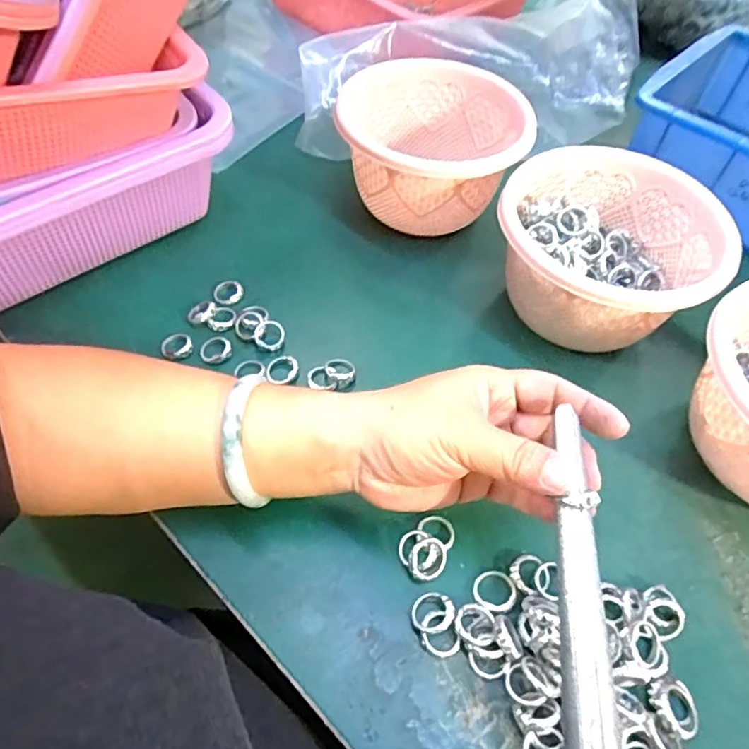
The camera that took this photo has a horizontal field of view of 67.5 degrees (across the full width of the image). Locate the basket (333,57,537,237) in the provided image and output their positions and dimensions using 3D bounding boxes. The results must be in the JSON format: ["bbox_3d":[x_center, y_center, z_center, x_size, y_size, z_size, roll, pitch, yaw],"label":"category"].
[{"bbox_3d":[0.043,-0.177,0.462,0.141,0.092,0.145,2,54,-3],"label":"basket"}]

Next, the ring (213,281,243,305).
[{"bbox_3d":[-0.108,-0.061,0.414,0.021,0.005,0.020,2,54,-3],"label":"ring"}]

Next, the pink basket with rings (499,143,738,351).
[{"bbox_3d":[0.154,-0.079,0.399,0.145,0.089,0.143,9,54,2],"label":"pink basket with rings"}]

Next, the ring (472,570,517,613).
[{"bbox_3d":[0.065,0.116,0.301,0.025,0.005,0.024,-1,37,1],"label":"ring"}]

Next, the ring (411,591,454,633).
[{"bbox_3d":[0.030,0.123,0.290,0.021,0.011,0.020,2,54,-3],"label":"ring"}]

